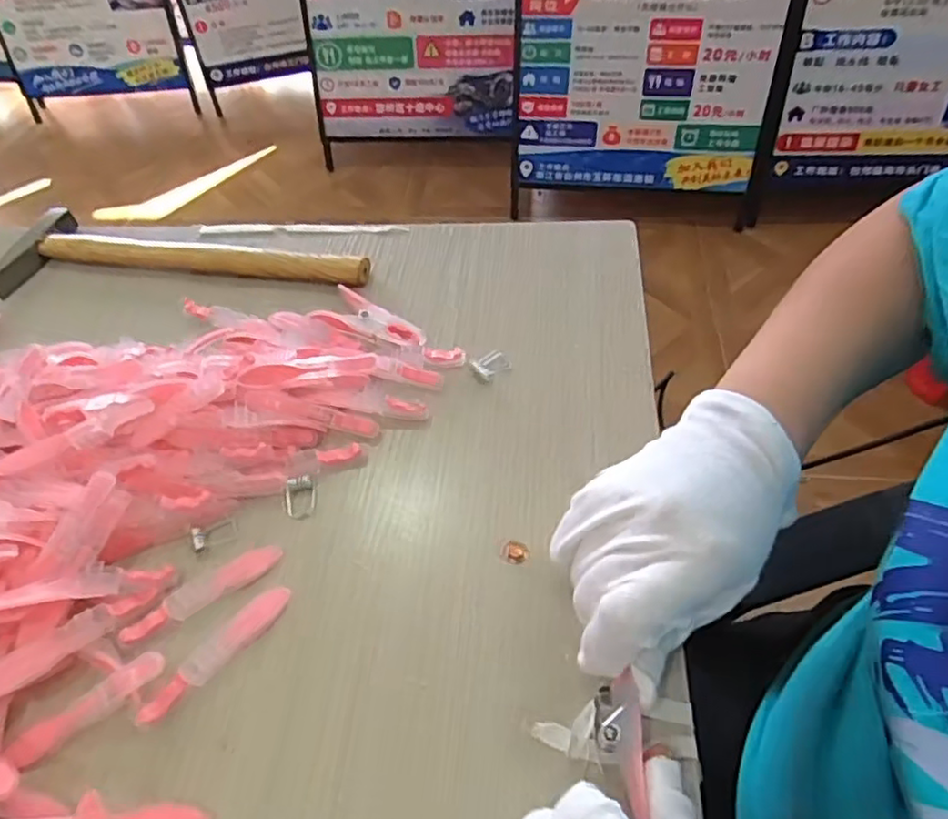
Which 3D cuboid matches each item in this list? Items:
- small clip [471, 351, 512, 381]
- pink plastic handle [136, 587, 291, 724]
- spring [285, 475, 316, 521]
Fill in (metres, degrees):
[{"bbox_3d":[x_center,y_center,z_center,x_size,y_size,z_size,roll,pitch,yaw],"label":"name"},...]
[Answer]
[{"bbox_3d":[0.011,-0.026,0.376,0.022,0.006,0.013,-32,56,-20],"label":"small clip"},{"bbox_3d":[-0.115,0.107,0.285,0.016,0.008,0.075,35,62,28],"label":"pink plastic handle"},{"bbox_3d":[-0.091,0.046,0.334,0.016,0.005,0.024,-8,51,-2],"label":"spring"}]

